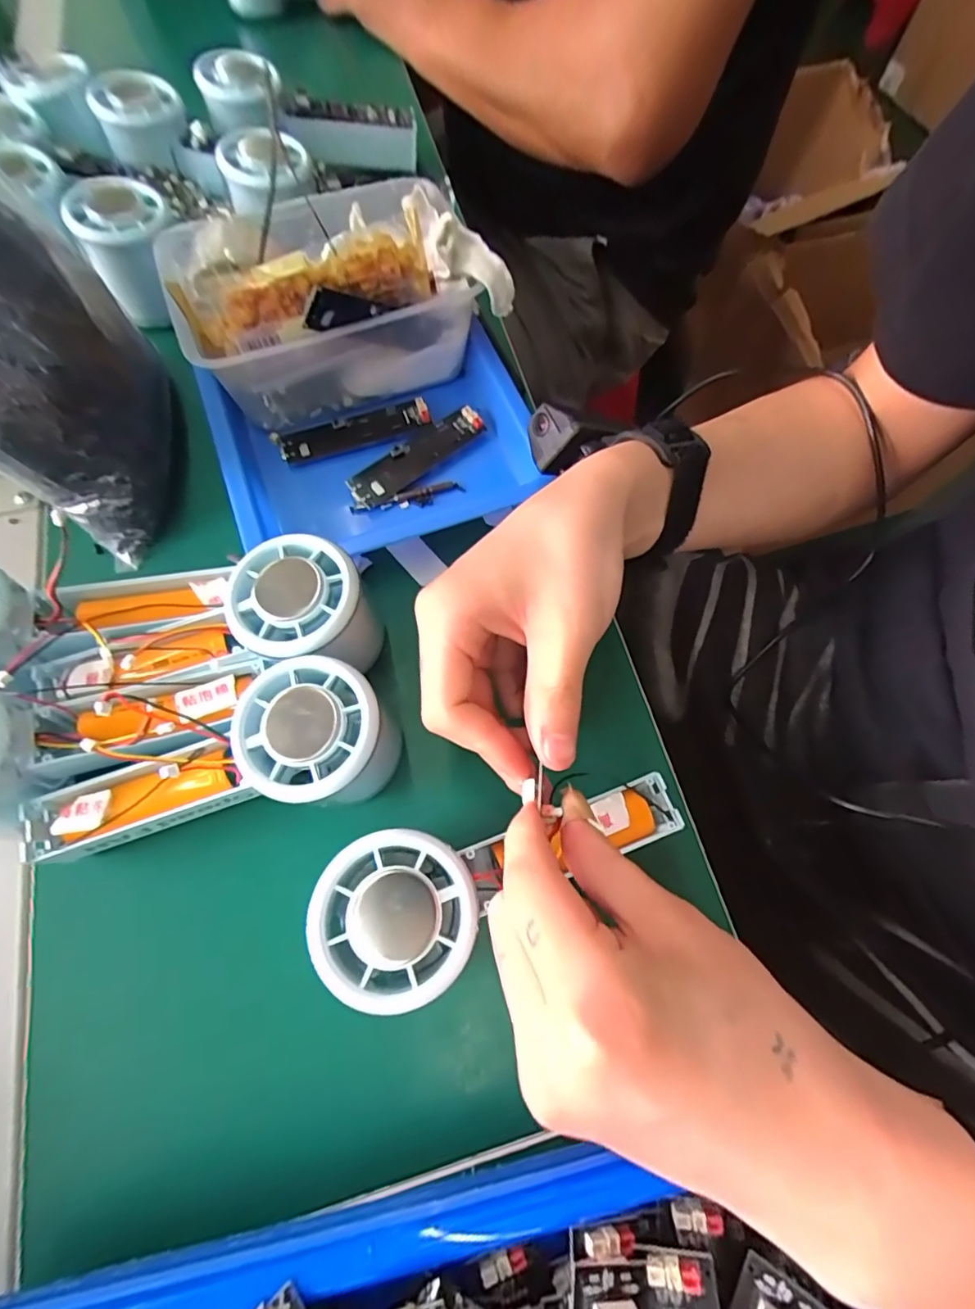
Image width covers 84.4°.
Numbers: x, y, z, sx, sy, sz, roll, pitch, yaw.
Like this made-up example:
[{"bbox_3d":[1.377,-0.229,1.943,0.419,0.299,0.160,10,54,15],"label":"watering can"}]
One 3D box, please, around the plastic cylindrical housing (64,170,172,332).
[{"bbox_3d":[-0.220,-0.252,0.337,0.048,0.061,0.047,0,69,-1],"label":"plastic cylindrical housing"}]

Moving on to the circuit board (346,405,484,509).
[{"bbox_3d":[-0.043,-0.121,0.319,0.089,0.009,0.027,-42,75,-15],"label":"circuit board"}]

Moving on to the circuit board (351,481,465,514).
[{"bbox_3d":[-0.046,-0.090,0.315,0.066,0.005,0.011,-20,71,-8],"label":"circuit board"}]

